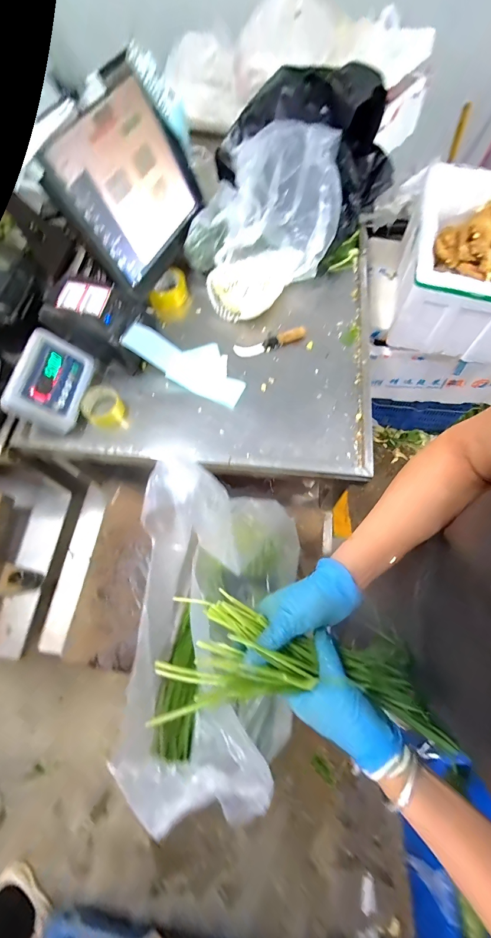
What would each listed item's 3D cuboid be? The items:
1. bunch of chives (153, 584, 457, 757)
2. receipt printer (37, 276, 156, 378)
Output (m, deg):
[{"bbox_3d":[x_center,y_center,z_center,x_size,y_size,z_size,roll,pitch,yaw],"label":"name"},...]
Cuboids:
[{"bbox_3d":[0.084,0.240,0.382,0.354,0.058,0.126,23,67,-17],"label":"bunch of chives"},{"bbox_3d":[-0.337,-0.345,0.801,0.228,0.136,0.142,19,69,10],"label":"receipt printer"}]

